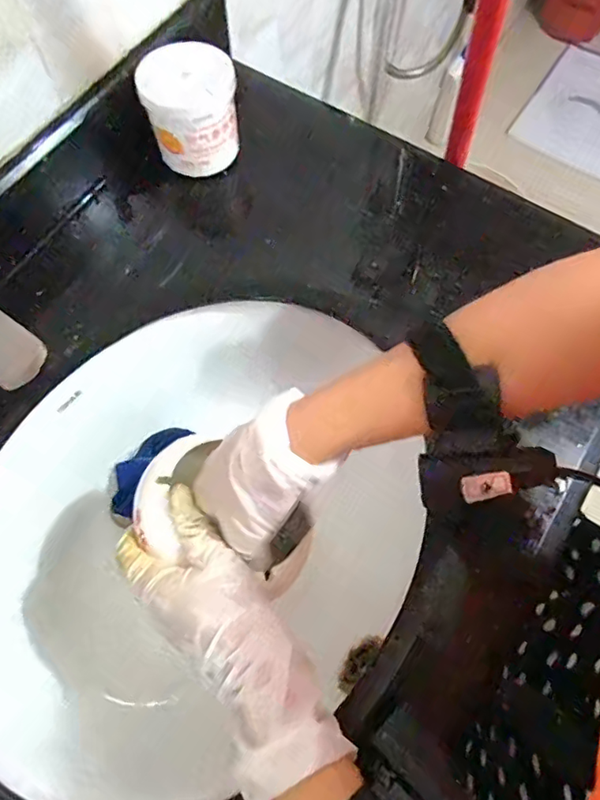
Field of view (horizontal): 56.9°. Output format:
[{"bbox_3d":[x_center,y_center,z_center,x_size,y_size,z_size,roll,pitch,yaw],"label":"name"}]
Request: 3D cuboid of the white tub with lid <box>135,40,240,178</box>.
[{"bbox_3d":[-0.091,-0.248,0.480,0.074,0.081,0.075,0,69,0],"label":"white tub with lid"}]

